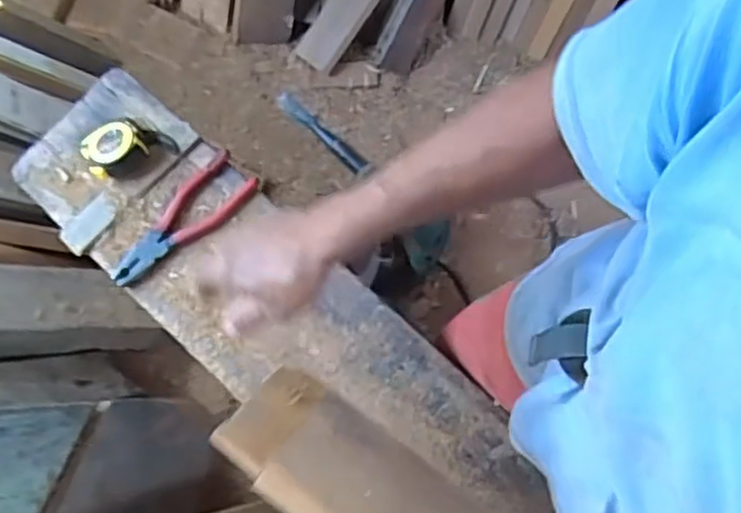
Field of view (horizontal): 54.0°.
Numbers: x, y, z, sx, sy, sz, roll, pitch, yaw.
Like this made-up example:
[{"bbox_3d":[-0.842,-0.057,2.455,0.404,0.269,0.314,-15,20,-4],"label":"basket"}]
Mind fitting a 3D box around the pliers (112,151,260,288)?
[{"bbox_3d":[-0.219,-0.038,0.838,0.190,0.024,0.065,-43,80,-11],"label":"pliers"}]

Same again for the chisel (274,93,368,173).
[{"bbox_3d":[-0.097,-0.252,1.489,0.235,0.037,0.041,41,78,9],"label":"chisel"}]

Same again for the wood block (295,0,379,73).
[{"bbox_3d":[-0.053,-0.479,1.458,0.083,0.017,0.224,32,104,-24],"label":"wood block"}]

